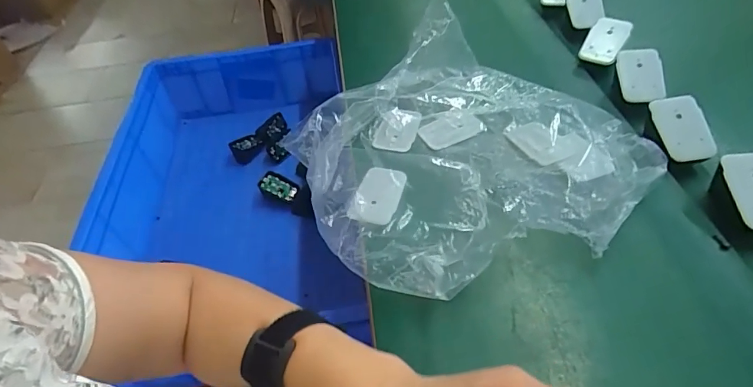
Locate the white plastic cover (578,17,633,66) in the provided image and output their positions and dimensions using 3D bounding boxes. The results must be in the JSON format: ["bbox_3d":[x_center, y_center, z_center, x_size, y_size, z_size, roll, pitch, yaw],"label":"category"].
[{"bbox_3d":[0.272,-0.183,0.517,0.046,0.011,0.057,24,89,36],"label":"white plastic cover"}]

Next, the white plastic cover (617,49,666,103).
[{"bbox_3d":[0.290,-0.129,0.473,0.046,0.010,0.068,-1,69,7],"label":"white plastic cover"}]

